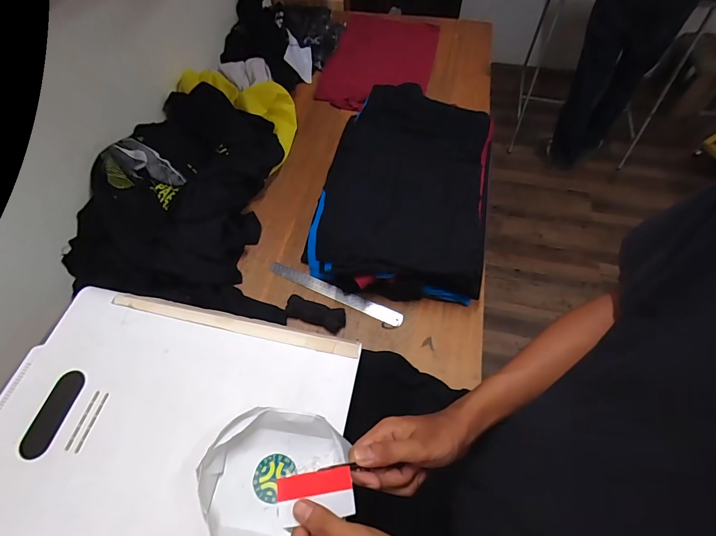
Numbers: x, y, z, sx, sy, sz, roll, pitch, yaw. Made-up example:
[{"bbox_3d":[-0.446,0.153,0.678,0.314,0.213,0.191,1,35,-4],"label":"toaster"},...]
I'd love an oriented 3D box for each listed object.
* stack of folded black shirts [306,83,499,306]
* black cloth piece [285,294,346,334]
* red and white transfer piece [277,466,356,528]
[{"bbox_3d":[0.109,-0.184,0.856,0.370,0.177,0.503,11,60,8],"label":"stack of folded black shirts"},{"bbox_3d":[-0.089,0.096,0.780,0.127,0.026,0.045,16,61,12],"label":"black cloth piece"},{"bbox_3d":[-0.039,0.212,0.343,0.069,0.005,0.041,2,58,-13],"label":"red and white transfer piece"}]

